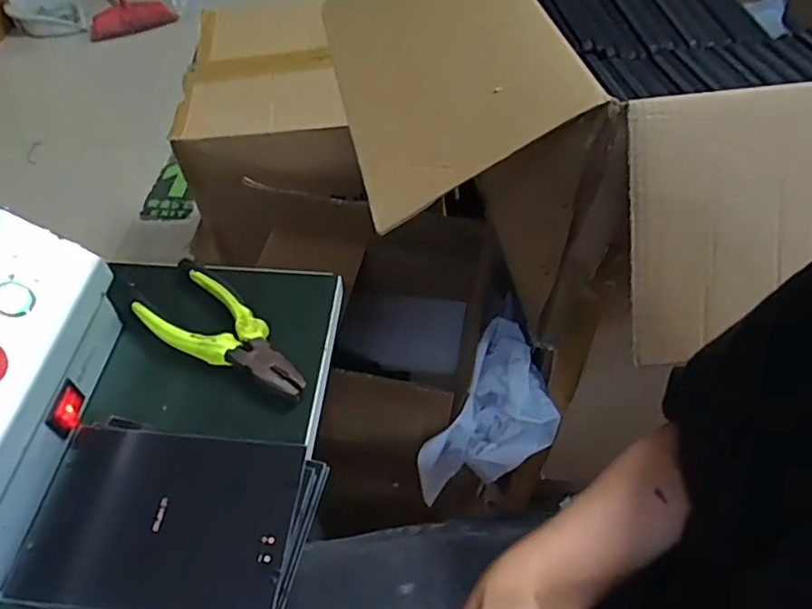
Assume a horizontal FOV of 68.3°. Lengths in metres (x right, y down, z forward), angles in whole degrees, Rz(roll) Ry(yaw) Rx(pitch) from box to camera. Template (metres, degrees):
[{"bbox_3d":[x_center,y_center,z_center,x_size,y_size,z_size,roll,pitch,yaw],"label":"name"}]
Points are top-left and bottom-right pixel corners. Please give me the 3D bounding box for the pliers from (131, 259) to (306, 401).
[{"bbox_3d":[-0.125,0.015,0.425,0.148,0.013,0.056,28,57,20],"label":"pliers"}]

